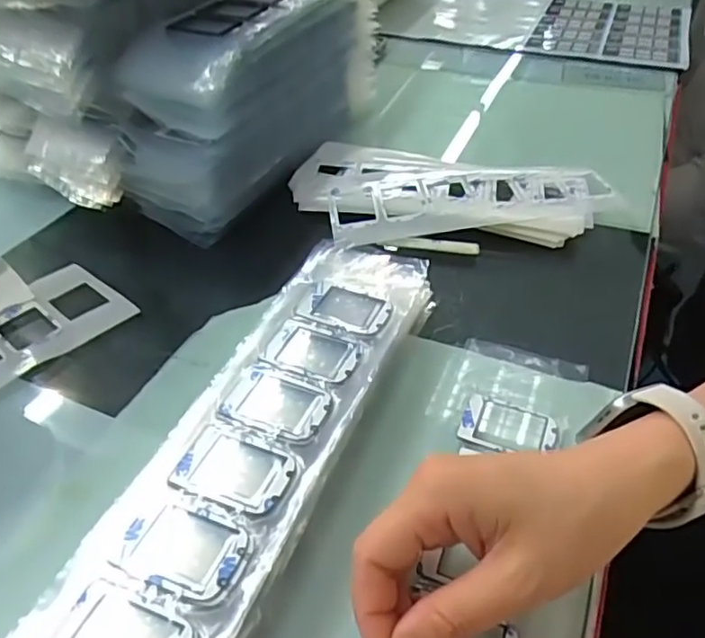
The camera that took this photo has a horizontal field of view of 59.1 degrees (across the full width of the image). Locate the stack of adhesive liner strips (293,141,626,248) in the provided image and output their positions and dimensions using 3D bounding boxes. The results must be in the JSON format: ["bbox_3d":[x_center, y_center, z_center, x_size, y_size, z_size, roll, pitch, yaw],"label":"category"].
[{"bbox_3d":[0.080,-0.104,0.524,0.254,0.022,0.128,2,42,3],"label":"stack of adhesive liner strips"}]

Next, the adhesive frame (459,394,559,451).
[{"bbox_3d":[0.088,0.059,0.350,0.053,0.004,0.034,12,44,13],"label":"adhesive frame"}]

